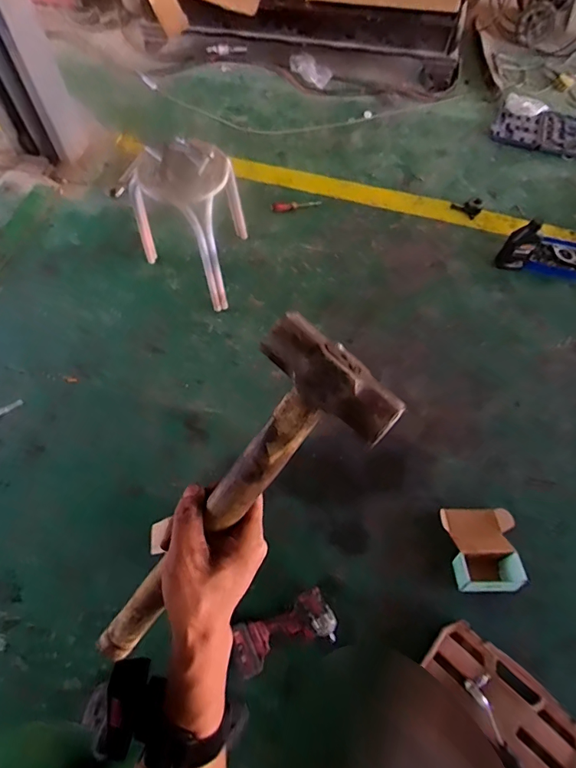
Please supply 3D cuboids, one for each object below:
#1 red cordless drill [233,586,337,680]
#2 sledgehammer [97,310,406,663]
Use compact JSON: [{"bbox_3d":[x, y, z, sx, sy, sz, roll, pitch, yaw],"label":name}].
[{"bbox_3d":[-0.012,0.678,1.221,0.284,0.072,0.140,-18,65,-10],"label":"red cordless drill"},{"bbox_3d":[-0.070,0.126,0.368,0.098,0.040,0.386,44,112,17],"label":"sledgehammer"}]

